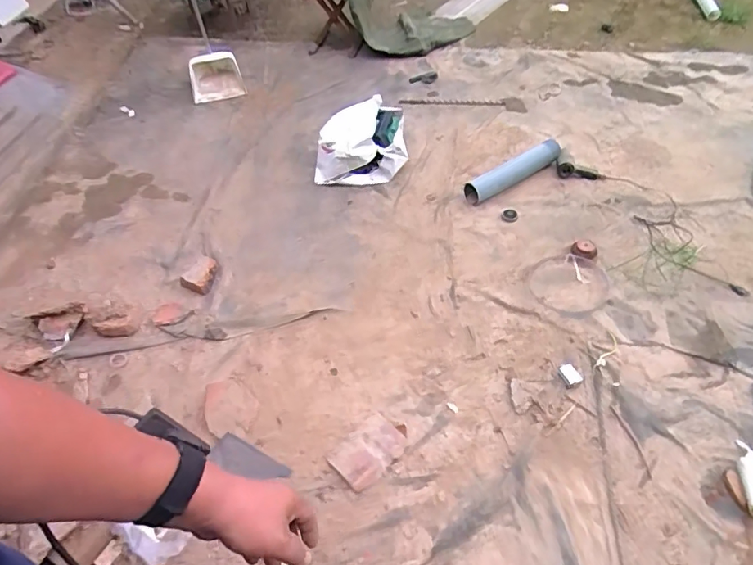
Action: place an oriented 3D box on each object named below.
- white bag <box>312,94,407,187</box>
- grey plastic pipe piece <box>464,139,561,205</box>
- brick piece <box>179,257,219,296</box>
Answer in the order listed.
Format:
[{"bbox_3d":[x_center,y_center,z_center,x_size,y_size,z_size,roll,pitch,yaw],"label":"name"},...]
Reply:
[{"bbox_3d":[-0.062,-0.533,1.921,0.394,0.229,0.218,-16,53,-9],"label":"white bag"},{"bbox_3d":[0.521,-0.417,1.857,0.430,0.069,0.094,-25,55,-15],"label":"grey plastic pipe piece"},{"bbox_3d":[-0.577,-0.025,1.631,0.105,0.056,0.123,23,59,20],"label":"brick piece"}]

